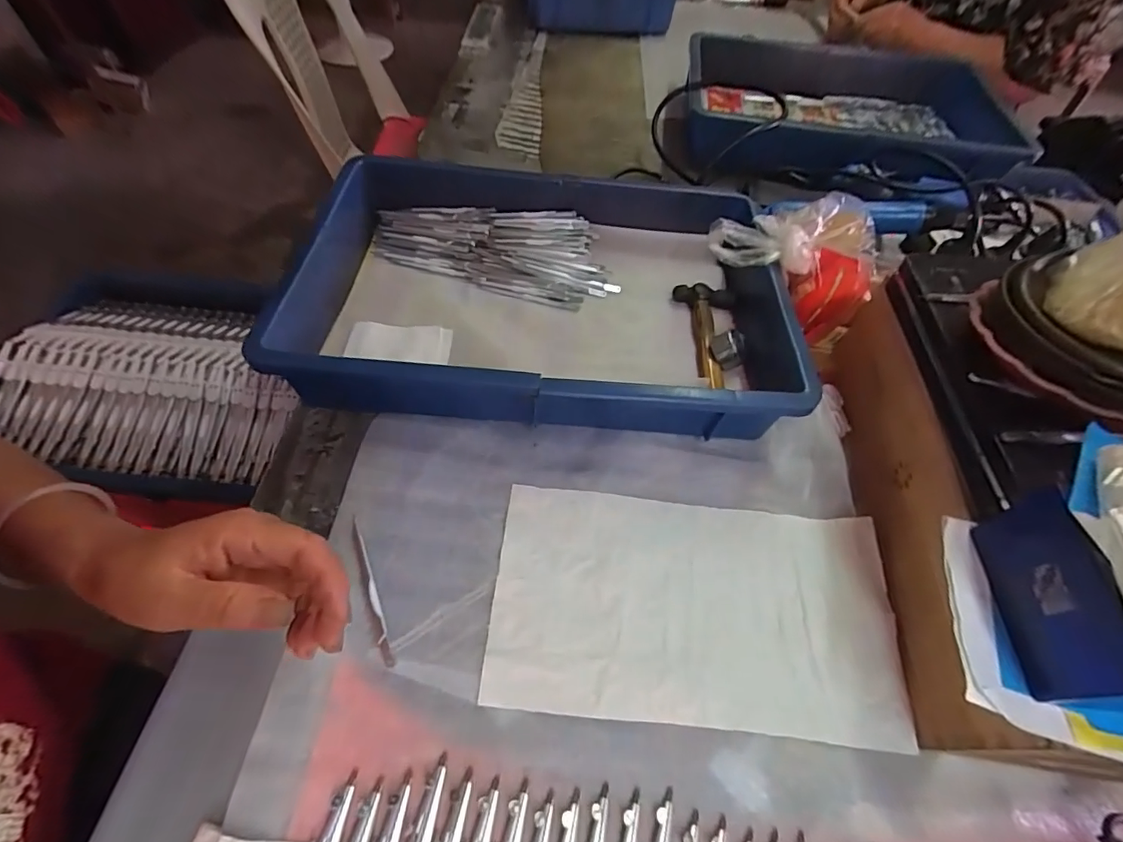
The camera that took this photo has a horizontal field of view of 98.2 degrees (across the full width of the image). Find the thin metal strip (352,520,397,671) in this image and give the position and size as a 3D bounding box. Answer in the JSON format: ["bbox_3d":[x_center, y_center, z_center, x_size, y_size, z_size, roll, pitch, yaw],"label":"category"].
[{"bbox_3d":[-0.130,0.115,0.334,0.007,0.005,0.103,-19,59,-15],"label":"thin metal strip"}]

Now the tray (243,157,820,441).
[{"bbox_3d":[-0.011,-0.124,0.456,0.438,0.072,0.281,5,56,0],"label":"tray"}]

